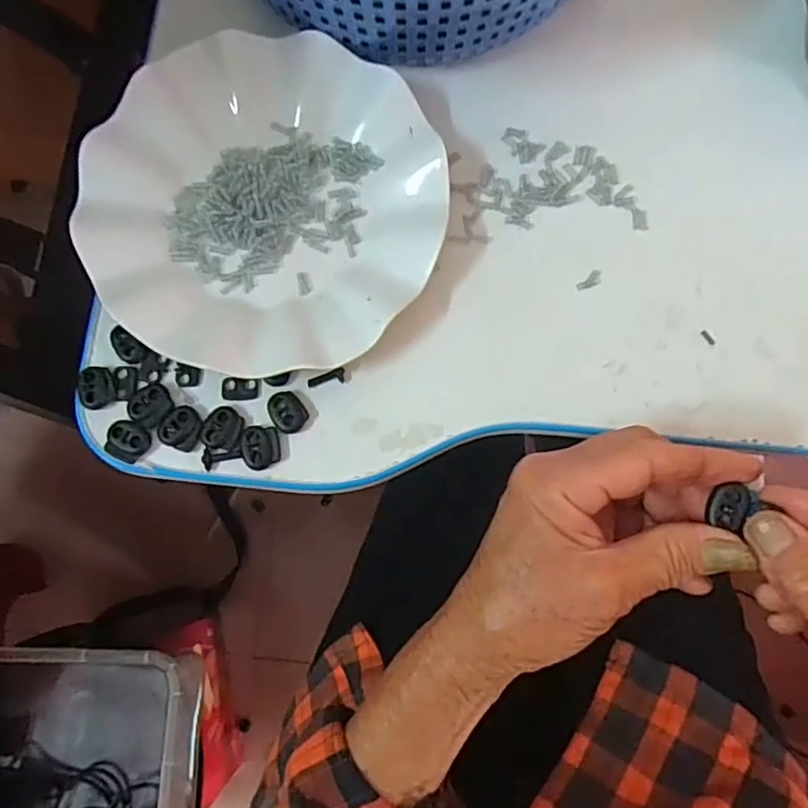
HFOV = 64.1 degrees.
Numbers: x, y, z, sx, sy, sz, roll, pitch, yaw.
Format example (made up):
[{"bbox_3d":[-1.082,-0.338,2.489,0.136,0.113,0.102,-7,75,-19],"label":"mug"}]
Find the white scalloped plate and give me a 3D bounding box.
[{"bbox_3d":[-0.072,-0.103,0.333,0.178,0.029,0.174,0,79,1],"label":"white scalloped plate"}]

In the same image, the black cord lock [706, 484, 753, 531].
[{"bbox_3d":[0.130,0.040,0.257,0.017,0.008,0.015,15,94,16],"label":"black cord lock"}]

